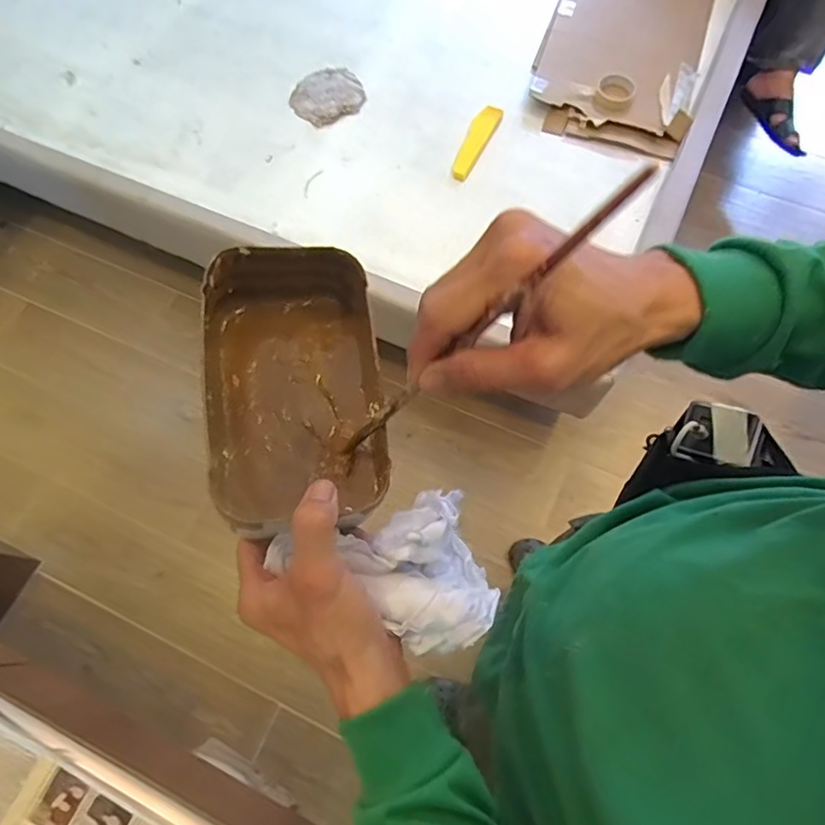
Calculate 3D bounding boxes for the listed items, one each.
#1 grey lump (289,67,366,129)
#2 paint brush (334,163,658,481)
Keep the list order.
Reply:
[{"bbox_3d":[-0.206,-0.767,1.415,0.174,0.026,0.160,0,69,1],"label":"grey lump"},{"bbox_3d":[0.014,-0.019,0.286,0.005,0.273,0.019,7,64,-26],"label":"paint brush"}]

